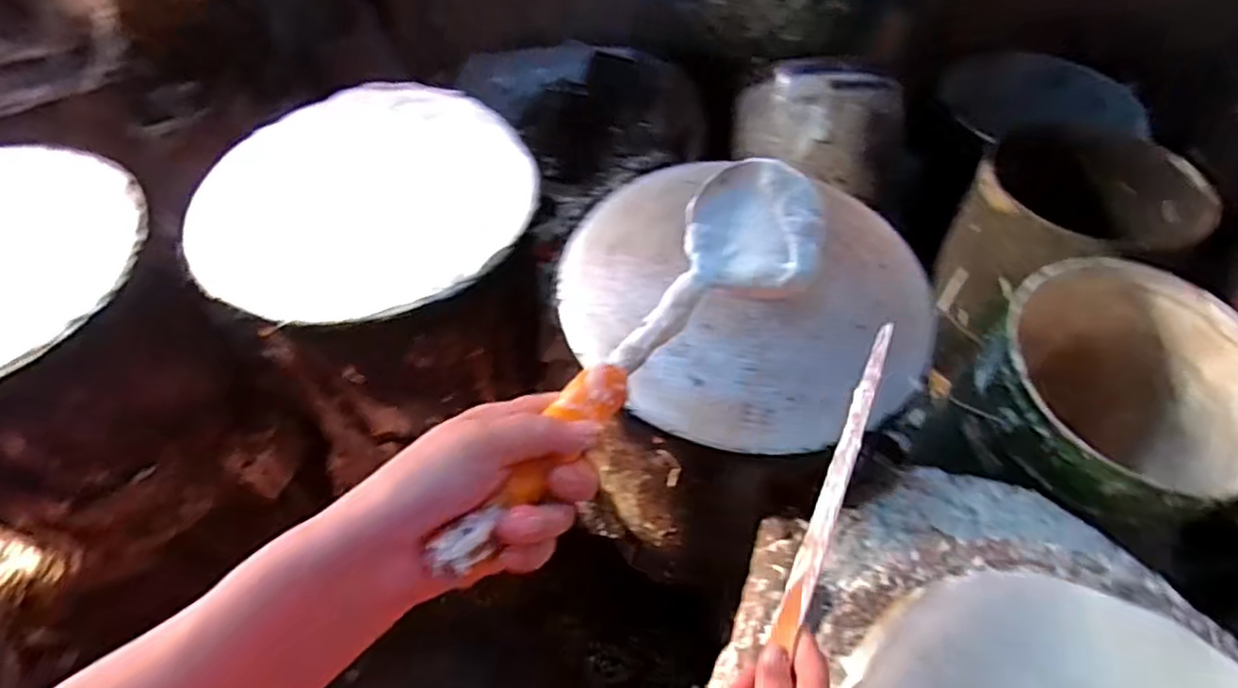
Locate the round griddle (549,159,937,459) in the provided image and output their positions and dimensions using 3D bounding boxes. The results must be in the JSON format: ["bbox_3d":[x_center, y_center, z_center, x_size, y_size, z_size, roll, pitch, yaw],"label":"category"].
[{"bbox_3d":[0.125,-0.048,0.700,0.364,0.028,0.328,12,56,7],"label":"round griddle"}]

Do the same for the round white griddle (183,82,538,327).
[{"bbox_3d":[-0.300,-0.179,0.809,0.380,0.023,0.365,1,55,-1],"label":"round white griddle"}]

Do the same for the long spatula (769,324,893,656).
[{"bbox_3d":[0.152,0.145,0.523,0.008,0.026,0.434,45,57,-21],"label":"long spatula"}]

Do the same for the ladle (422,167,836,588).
[{"bbox_3d":[0.026,-0.006,0.407,0.089,0.058,0.364,27,47,16],"label":"ladle"}]

